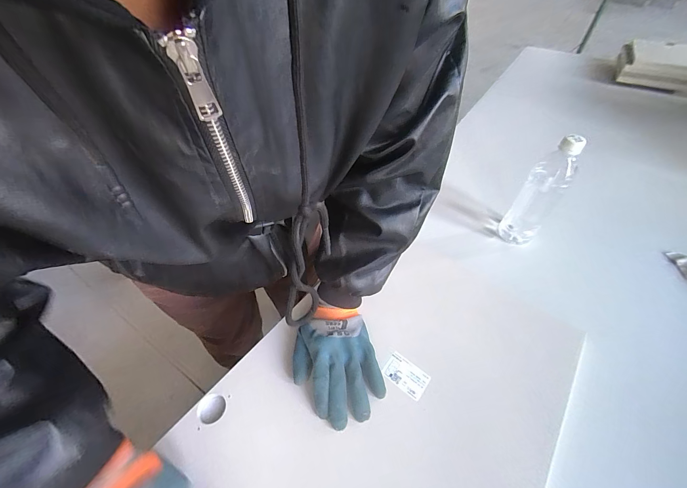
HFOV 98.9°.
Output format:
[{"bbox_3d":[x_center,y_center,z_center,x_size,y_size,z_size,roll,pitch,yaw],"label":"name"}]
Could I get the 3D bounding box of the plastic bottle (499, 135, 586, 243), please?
[{"bbox_3d":[0.356,-0.090,0.534,0.066,0.225,0.059,33,57,26],"label":"plastic bottle"}]

